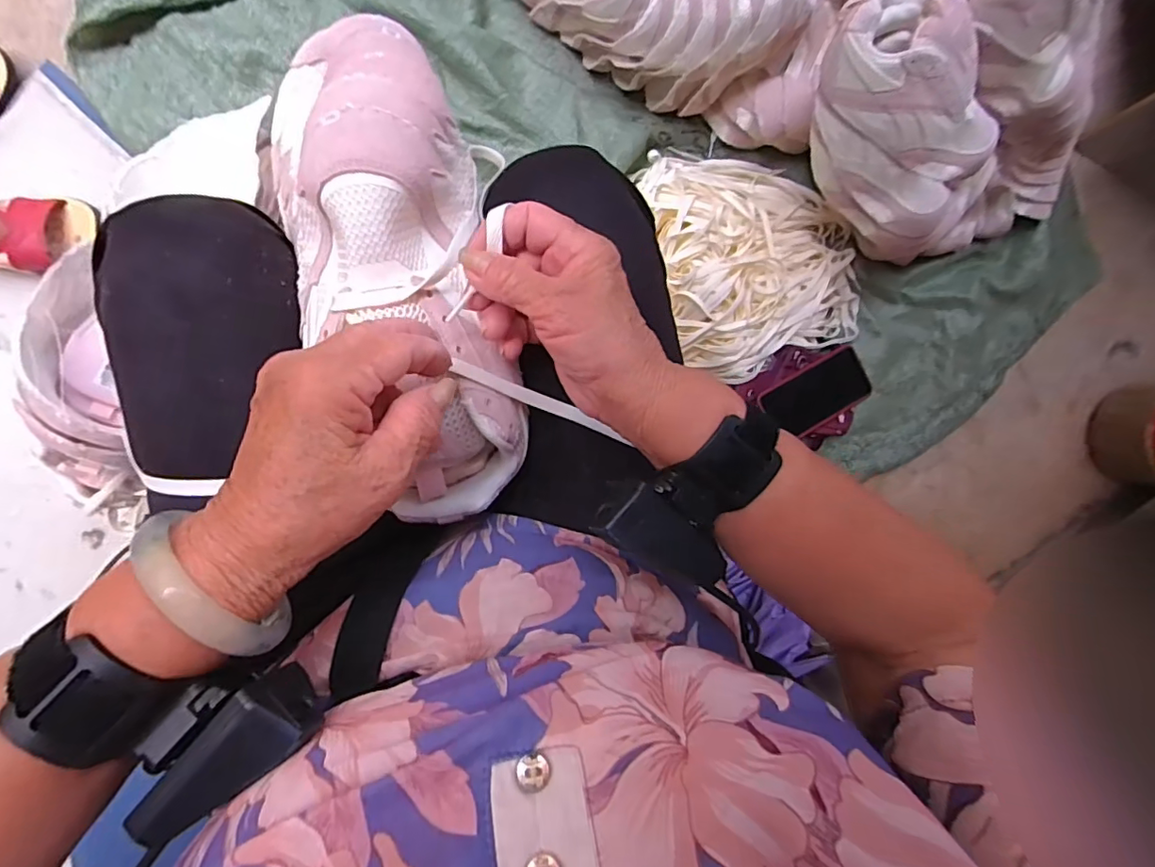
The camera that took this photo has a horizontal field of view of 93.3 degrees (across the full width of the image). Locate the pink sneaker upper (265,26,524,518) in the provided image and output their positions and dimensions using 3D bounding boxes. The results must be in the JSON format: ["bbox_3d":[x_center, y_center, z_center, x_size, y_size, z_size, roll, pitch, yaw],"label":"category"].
[{"bbox_3d":[-0.098,-0.085,0.301,0.107,0.076,0.276,-16,102,-6],"label":"pink sneaker upper"}]

